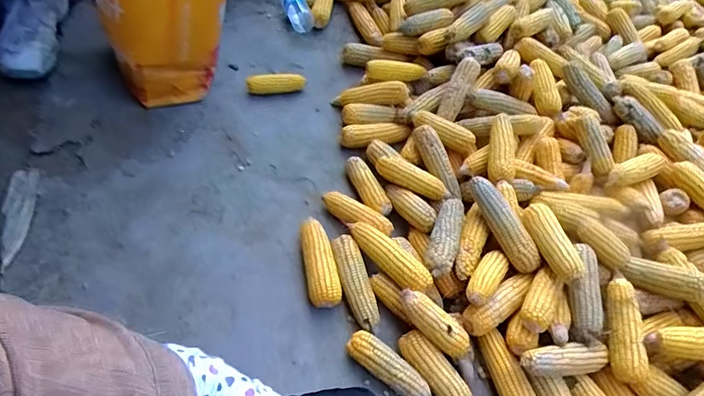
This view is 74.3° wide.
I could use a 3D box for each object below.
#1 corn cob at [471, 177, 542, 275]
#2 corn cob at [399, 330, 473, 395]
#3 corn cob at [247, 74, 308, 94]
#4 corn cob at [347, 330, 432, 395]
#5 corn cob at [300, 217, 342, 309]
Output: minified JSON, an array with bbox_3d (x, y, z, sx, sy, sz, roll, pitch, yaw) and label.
[{"bbox_3d":[0.282,0.045,0.861,0.047,0.041,0.197,-24,78,-23],"label":"corn cob"},{"bbox_3d":[0.139,0.290,0.771,0.154,0.045,0.058,40,58,18],"label":"corn cob"},{"bbox_3d":[-0.179,-0.273,1.113,0.140,0.049,0.038,-8,58,-18],"label":"corn cob"},{"bbox_3d":[0.067,0.284,0.765,0.169,0.043,0.050,36,55,13],"label":"corn cob"},{"bbox_3d":[-0.061,0.114,0.847,0.058,0.046,0.172,-8,57,-15],"label":"corn cob"}]

